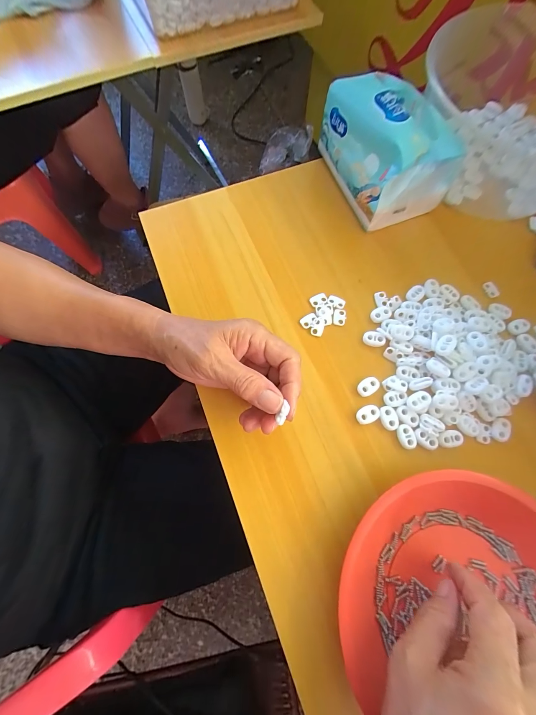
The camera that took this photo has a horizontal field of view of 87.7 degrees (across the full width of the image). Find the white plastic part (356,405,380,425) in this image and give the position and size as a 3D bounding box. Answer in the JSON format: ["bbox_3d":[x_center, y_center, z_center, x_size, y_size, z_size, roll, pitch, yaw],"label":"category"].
[{"bbox_3d":[0.095,0.054,0.264,0.023,0.004,0.016,-21,74,-7],"label":"white plastic part"}]

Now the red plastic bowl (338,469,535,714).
[{"bbox_3d":[0.154,0.179,0.214,0.186,0.026,0.167,6,74,2],"label":"red plastic bowl"}]

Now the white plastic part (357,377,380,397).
[{"bbox_3d":[0.098,0.029,0.273,0.023,0.006,0.015,-37,77,-11],"label":"white plastic part"}]

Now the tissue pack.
[{"bbox_3d":[0.131,-0.237,0.308,0.101,0.089,0.142,-20,74,-6],"label":"tissue pack"}]

